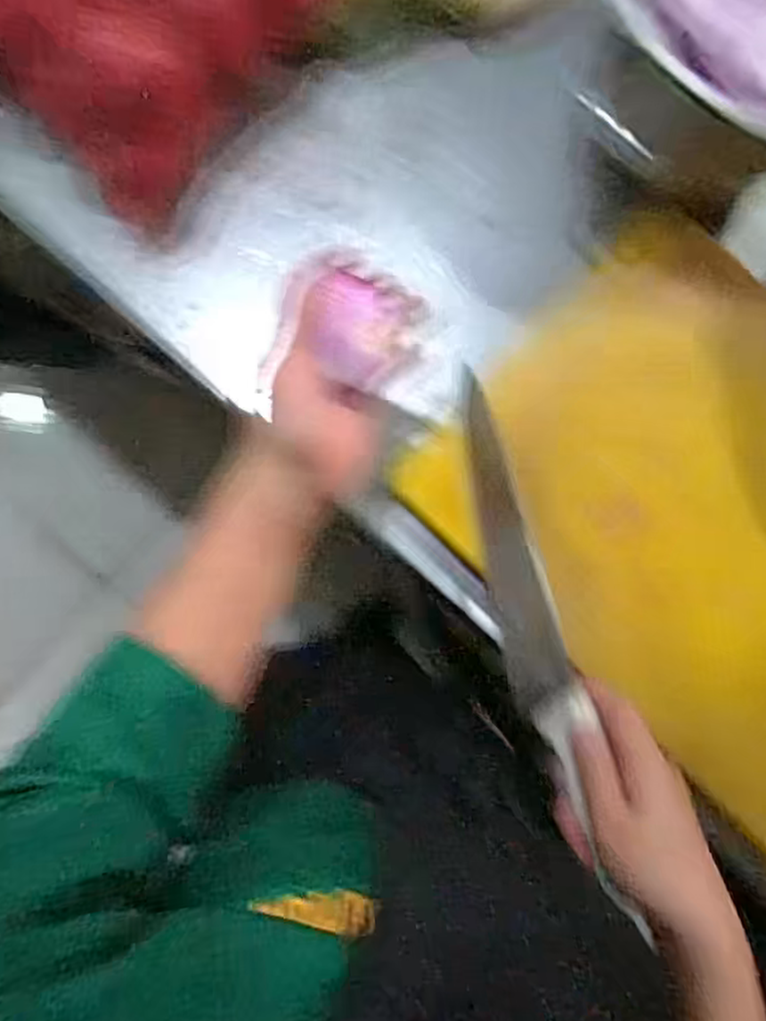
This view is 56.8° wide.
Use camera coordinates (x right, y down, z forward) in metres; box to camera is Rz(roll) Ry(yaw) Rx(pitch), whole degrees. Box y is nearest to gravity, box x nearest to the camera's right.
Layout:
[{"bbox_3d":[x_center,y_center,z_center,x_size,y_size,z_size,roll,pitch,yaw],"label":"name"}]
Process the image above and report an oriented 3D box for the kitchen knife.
[{"bbox_3d":[0.094,0.072,0.460,0.029,0.055,0.336,-12,73,-3],"label":"kitchen knife"}]

